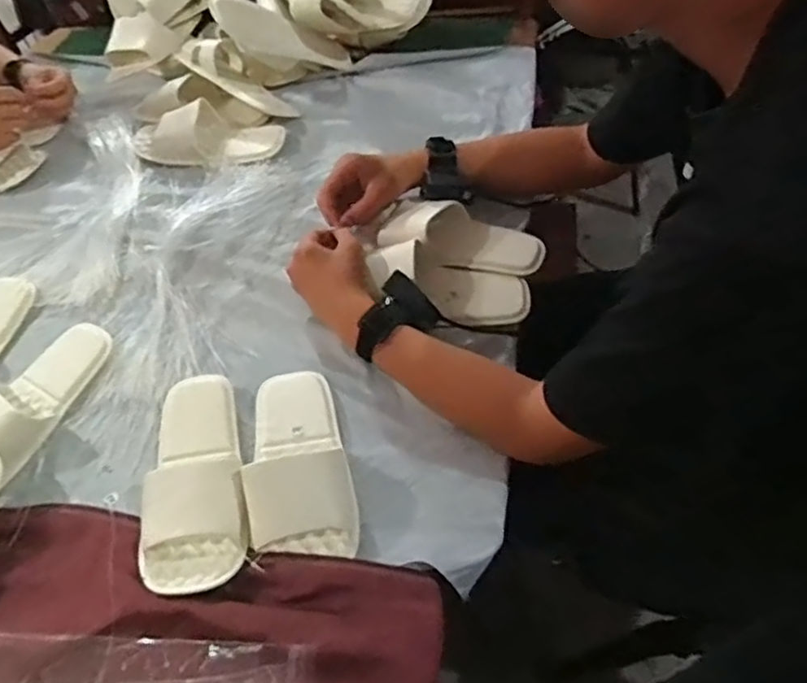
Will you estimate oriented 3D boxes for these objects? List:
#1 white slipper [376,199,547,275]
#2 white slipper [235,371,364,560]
[{"bbox_3d":[0.070,-0.129,0.778,0.195,0.047,0.077,13,55,16],"label":"white slipper"},{"bbox_3d":[-0.106,0.109,0.623,0.098,0.042,0.197,-15,52,-5],"label":"white slipper"}]

